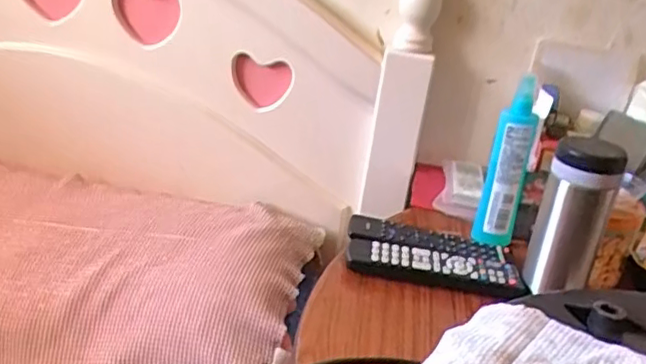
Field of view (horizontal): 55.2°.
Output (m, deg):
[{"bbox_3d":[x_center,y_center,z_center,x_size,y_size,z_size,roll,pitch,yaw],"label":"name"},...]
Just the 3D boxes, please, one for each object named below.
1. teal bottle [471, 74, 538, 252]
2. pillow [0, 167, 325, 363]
[{"bbox_3d":[0.221,-0.019,0.736,0.048,0.200,0.033,15,27,15],"label":"teal bottle"},{"bbox_3d":[-0.361,0.132,0.870,0.652,0.151,0.306,9,26,3],"label":"pillow"}]

